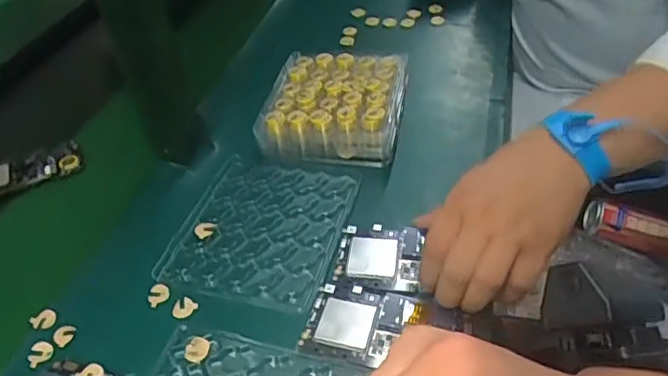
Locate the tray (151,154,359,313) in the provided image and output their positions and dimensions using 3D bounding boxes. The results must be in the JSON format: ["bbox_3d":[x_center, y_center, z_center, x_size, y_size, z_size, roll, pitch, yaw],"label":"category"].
[{"bbox_3d":[-0.066,0.032,0.531,0.143,0.010,0.162,8,42,15],"label":"tray"}]

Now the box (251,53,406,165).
[{"bbox_3d":[0.002,-0.098,0.646,0.152,0.045,0.167,3,41,10],"label":"box"}]

